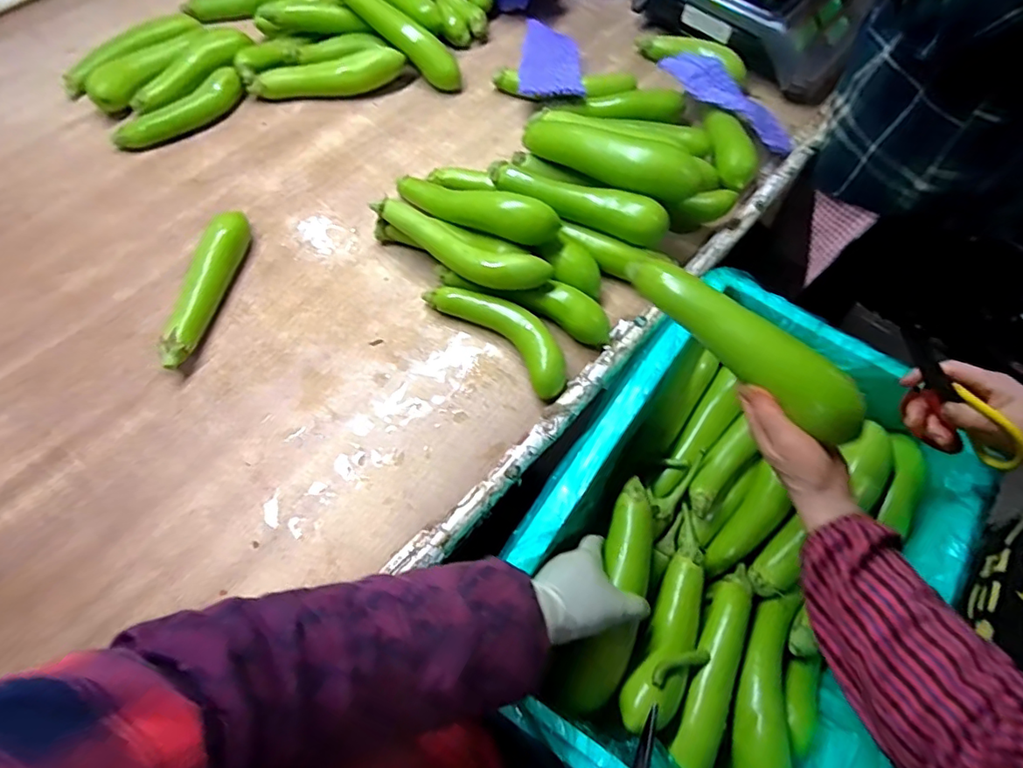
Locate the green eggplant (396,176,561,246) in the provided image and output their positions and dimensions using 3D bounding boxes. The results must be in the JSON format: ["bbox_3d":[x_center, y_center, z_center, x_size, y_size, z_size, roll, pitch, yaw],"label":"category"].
[{"bbox_3d":[-0.054,-0.221,0.656,0.230,0.067,0.043,26,67,11],"label":"green eggplant"}]

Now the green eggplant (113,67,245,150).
[{"bbox_3d":[-0.487,-0.401,0.788,0.195,0.038,0.047,-40,71,-18],"label":"green eggplant"}]

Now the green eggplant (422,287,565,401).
[{"bbox_3d":[-0.012,-0.064,0.630,0.203,0.042,0.070,41,70,17],"label":"green eggplant"}]

